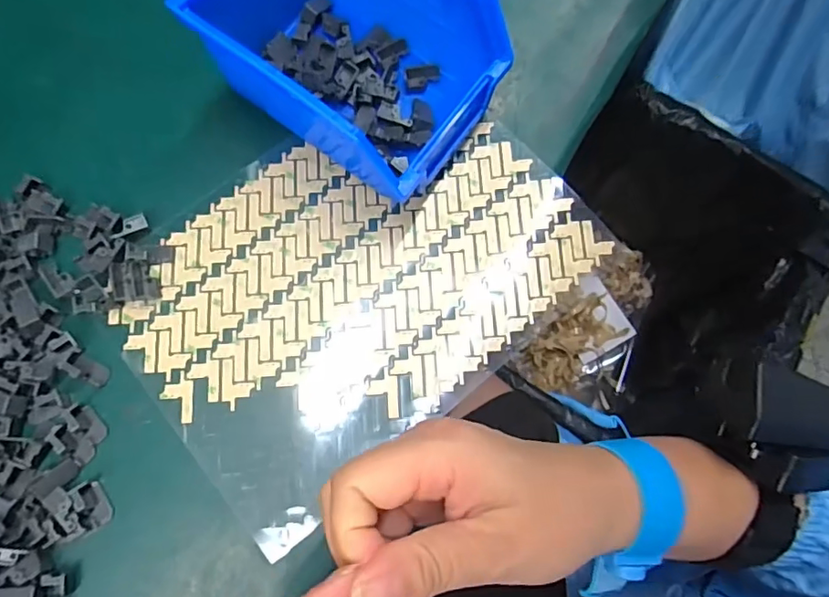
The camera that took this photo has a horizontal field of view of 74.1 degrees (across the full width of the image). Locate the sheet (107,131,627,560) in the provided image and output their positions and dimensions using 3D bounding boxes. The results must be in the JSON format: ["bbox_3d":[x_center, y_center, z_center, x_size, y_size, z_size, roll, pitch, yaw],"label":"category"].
[{"bbox_3d":[-0.031,-0.011,0.305,0.245,0.009,0.174,-39,82,-9],"label":"sheet"}]

